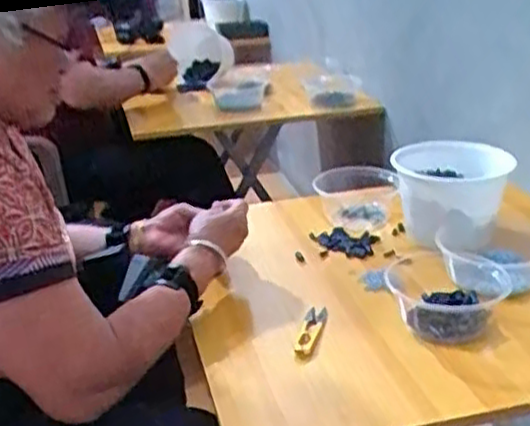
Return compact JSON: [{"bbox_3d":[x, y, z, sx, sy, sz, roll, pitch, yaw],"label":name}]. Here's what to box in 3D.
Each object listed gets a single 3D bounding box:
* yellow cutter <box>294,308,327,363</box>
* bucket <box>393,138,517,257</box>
[{"bbox_3d":[0.055,0.140,0.883,0.022,0.020,0.110,4,25,15],"label":"yellow cutter"},{"bbox_3d":[0.260,-0.020,1.029,0.157,0.114,0.155,-2,24,1],"label":"bucket"}]

